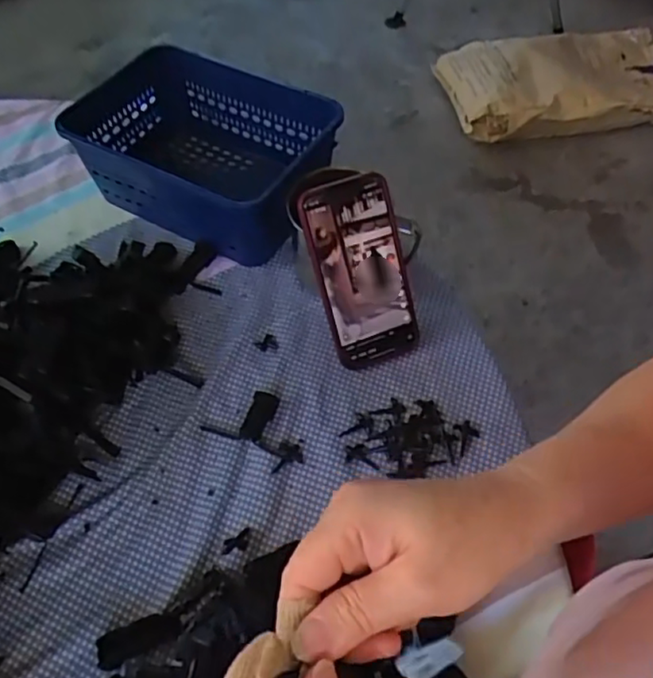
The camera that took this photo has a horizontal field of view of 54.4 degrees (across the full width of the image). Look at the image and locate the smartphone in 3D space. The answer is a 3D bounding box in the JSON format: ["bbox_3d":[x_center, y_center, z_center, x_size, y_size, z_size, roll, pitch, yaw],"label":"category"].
[{"bbox_3d":[0.031,-0.055,0.538,0.077,0.158,0.014,-19,21,-11],"label":"smartphone"}]

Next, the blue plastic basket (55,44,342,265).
[{"bbox_3d":[-0.123,-0.195,0.656,0.259,0.097,0.172,30,61,19],"label":"blue plastic basket"}]

